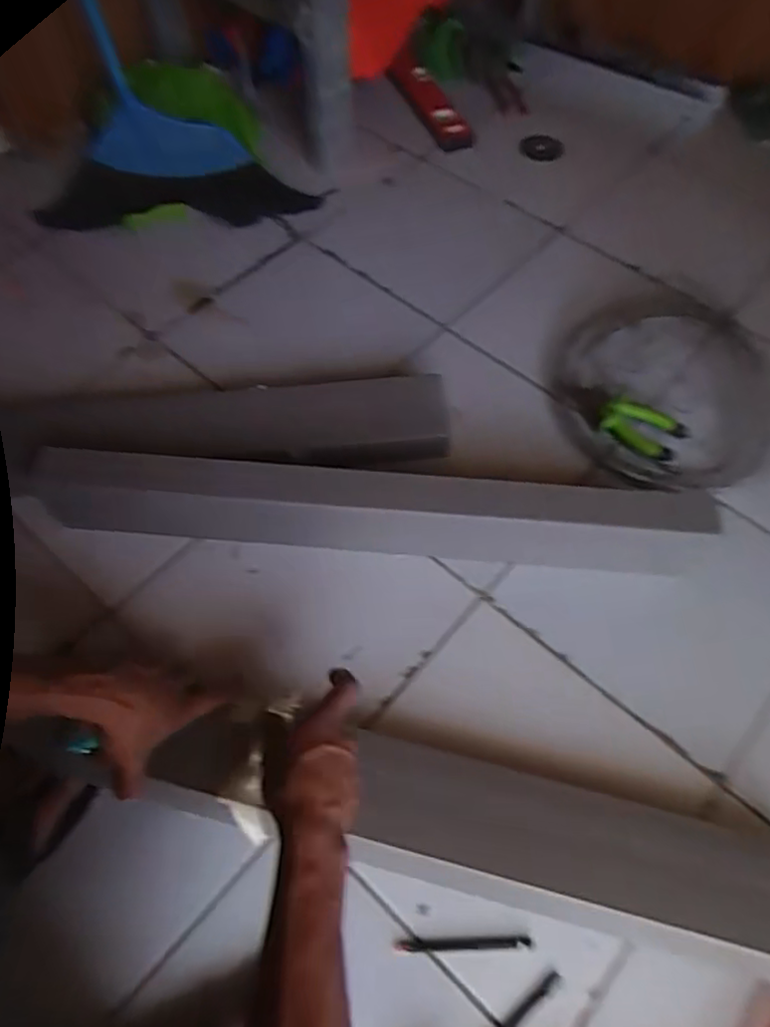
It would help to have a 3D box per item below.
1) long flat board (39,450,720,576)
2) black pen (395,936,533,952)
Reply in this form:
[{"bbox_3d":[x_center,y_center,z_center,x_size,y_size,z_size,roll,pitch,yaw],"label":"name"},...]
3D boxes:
[{"bbox_3d":[-0.026,0.000,0.715,0.736,0.103,0.064,3,62,2],"label":"long flat board"},{"bbox_3d":[0.071,0.385,0.568,0.120,0.004,0.010,-2,62,0],"label":"black pen"}]

